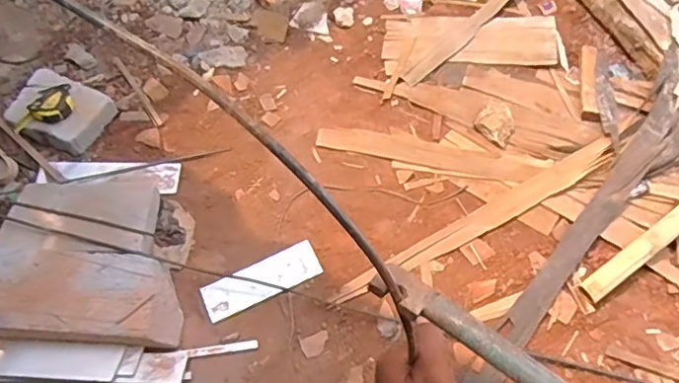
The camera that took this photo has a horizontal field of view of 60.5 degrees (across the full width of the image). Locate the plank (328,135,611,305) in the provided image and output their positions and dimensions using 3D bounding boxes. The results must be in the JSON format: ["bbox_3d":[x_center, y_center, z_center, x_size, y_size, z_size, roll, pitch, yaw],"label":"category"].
[{"bbox_3d":[0.358,0.075,1.487,0.835,0.019,0.070,-28,63,-12],"label":"plank"}]

